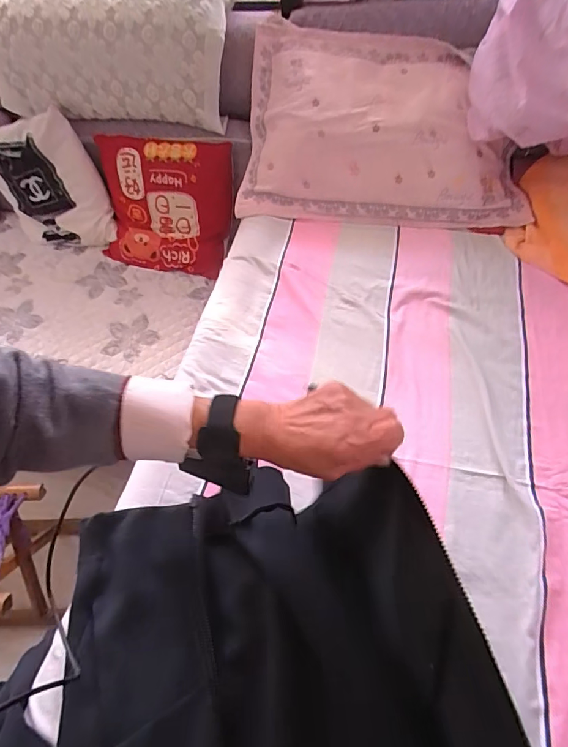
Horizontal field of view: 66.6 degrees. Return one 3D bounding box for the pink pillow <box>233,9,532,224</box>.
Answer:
[{"bbox_3d":[0.208,-0.514,0.911,0.585,0.082,0.374,6,97,4],"label":"pink pillow"}]

